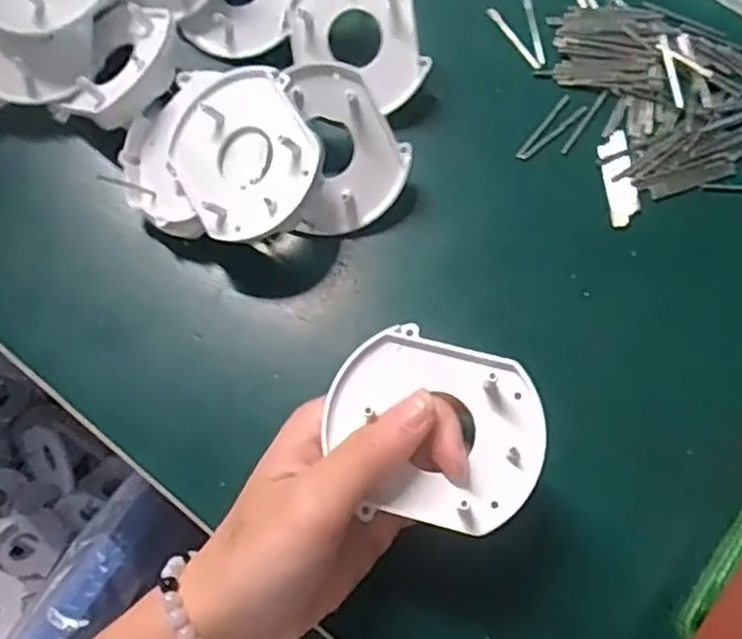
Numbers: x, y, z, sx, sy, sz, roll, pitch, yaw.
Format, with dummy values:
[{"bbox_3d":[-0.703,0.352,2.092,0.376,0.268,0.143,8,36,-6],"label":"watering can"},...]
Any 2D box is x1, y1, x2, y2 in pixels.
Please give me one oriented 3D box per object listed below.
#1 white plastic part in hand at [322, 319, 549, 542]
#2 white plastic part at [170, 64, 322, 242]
[{"bbox_3d":[0.021,0.035,0.232,0.069,0.007,0.057,22,73,6],"label":"white plastic part in hand"},{"bbox_3d":[-0.052,-0.066,0.290,0.058,0.010,0.068,-30,76,17],"label":"white plastic part"}]

